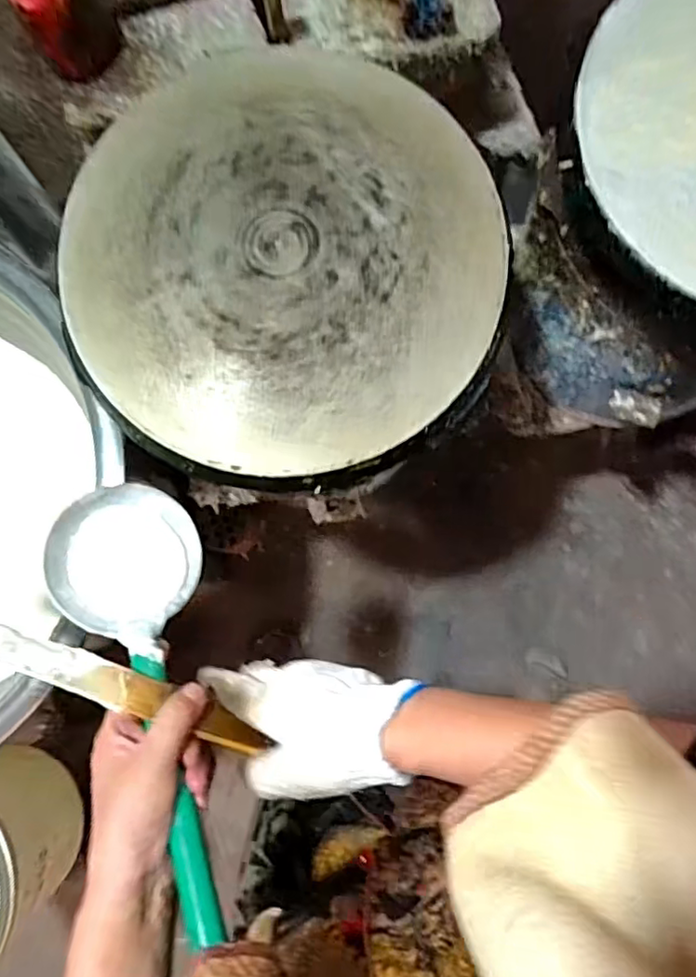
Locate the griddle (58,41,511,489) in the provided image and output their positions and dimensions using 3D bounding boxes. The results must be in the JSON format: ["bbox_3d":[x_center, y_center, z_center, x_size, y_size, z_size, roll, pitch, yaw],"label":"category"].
[{"bbox_3d":[-0.053,-0.199,0.530,0.362,0.041,0.376,0,81,0],"label":"griddle"}]

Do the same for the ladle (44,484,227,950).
[{"bbox_3d":[-0.135,0.138,0.426,0.102,0.059,0.302,-20,66,-3],"label":"ladle"}]

